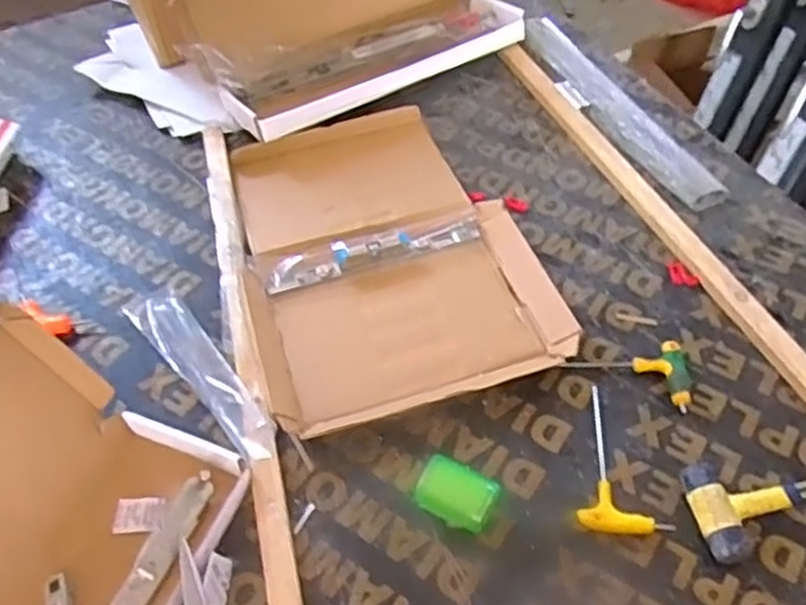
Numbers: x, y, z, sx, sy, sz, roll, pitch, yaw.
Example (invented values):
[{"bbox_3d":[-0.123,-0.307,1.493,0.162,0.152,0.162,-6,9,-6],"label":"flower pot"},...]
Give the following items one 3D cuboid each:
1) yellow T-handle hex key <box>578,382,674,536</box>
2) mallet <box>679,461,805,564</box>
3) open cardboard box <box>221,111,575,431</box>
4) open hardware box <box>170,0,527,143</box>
[{"bbox_3d":[0.196,0.136,0.650,0.076,0.012,0.139,8,50,9],"label":"yellow T-handle hex key"},{"bbox_3d":[0.357,0.140,0.616,0.251,0.043,0.076,-13,50,-9],"label":"mallet"},{"bbox_3d":[-0.029,-0.067,0.826,0.304,0.033,0.425,-14,50,-10],"label":"open cardboard box"},{"bbox_3d":[-0.063,-0.381,1.026,0.432,0.136,0.236,-30,54,-21],"label":"open hardware box"}]

